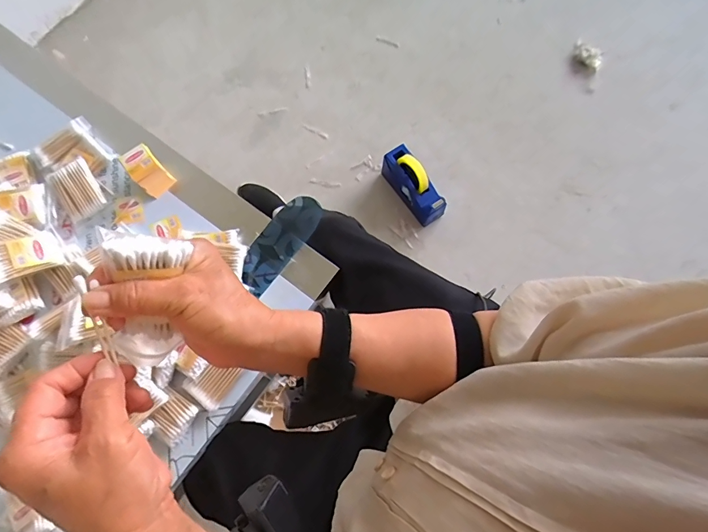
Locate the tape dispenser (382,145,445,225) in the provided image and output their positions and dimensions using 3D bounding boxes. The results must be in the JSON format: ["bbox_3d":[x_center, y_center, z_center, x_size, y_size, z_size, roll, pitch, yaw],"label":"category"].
[{"bbox_3d":[0.154,-0.209,1.010,0.059,0.137,0.202,-33,77,-8],"label":"tape dispenser"}]

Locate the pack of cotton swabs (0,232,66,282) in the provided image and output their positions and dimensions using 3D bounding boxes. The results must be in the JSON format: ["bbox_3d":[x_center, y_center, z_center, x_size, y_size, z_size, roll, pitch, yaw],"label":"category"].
[{"bbox_3d":[-0.433,-0.015,0.505,0.076,0.008,0.050,-27,85,-45],"label":"pack of cotton swabs"}]

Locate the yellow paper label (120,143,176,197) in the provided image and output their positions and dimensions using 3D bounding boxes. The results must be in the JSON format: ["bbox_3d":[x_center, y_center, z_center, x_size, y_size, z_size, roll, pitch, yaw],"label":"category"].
[{"bbox_3d":[-0.303,-0.140,0.563,0.044,0.045,0.063,-42,78,-10],"label":"yellow paper label"}]

